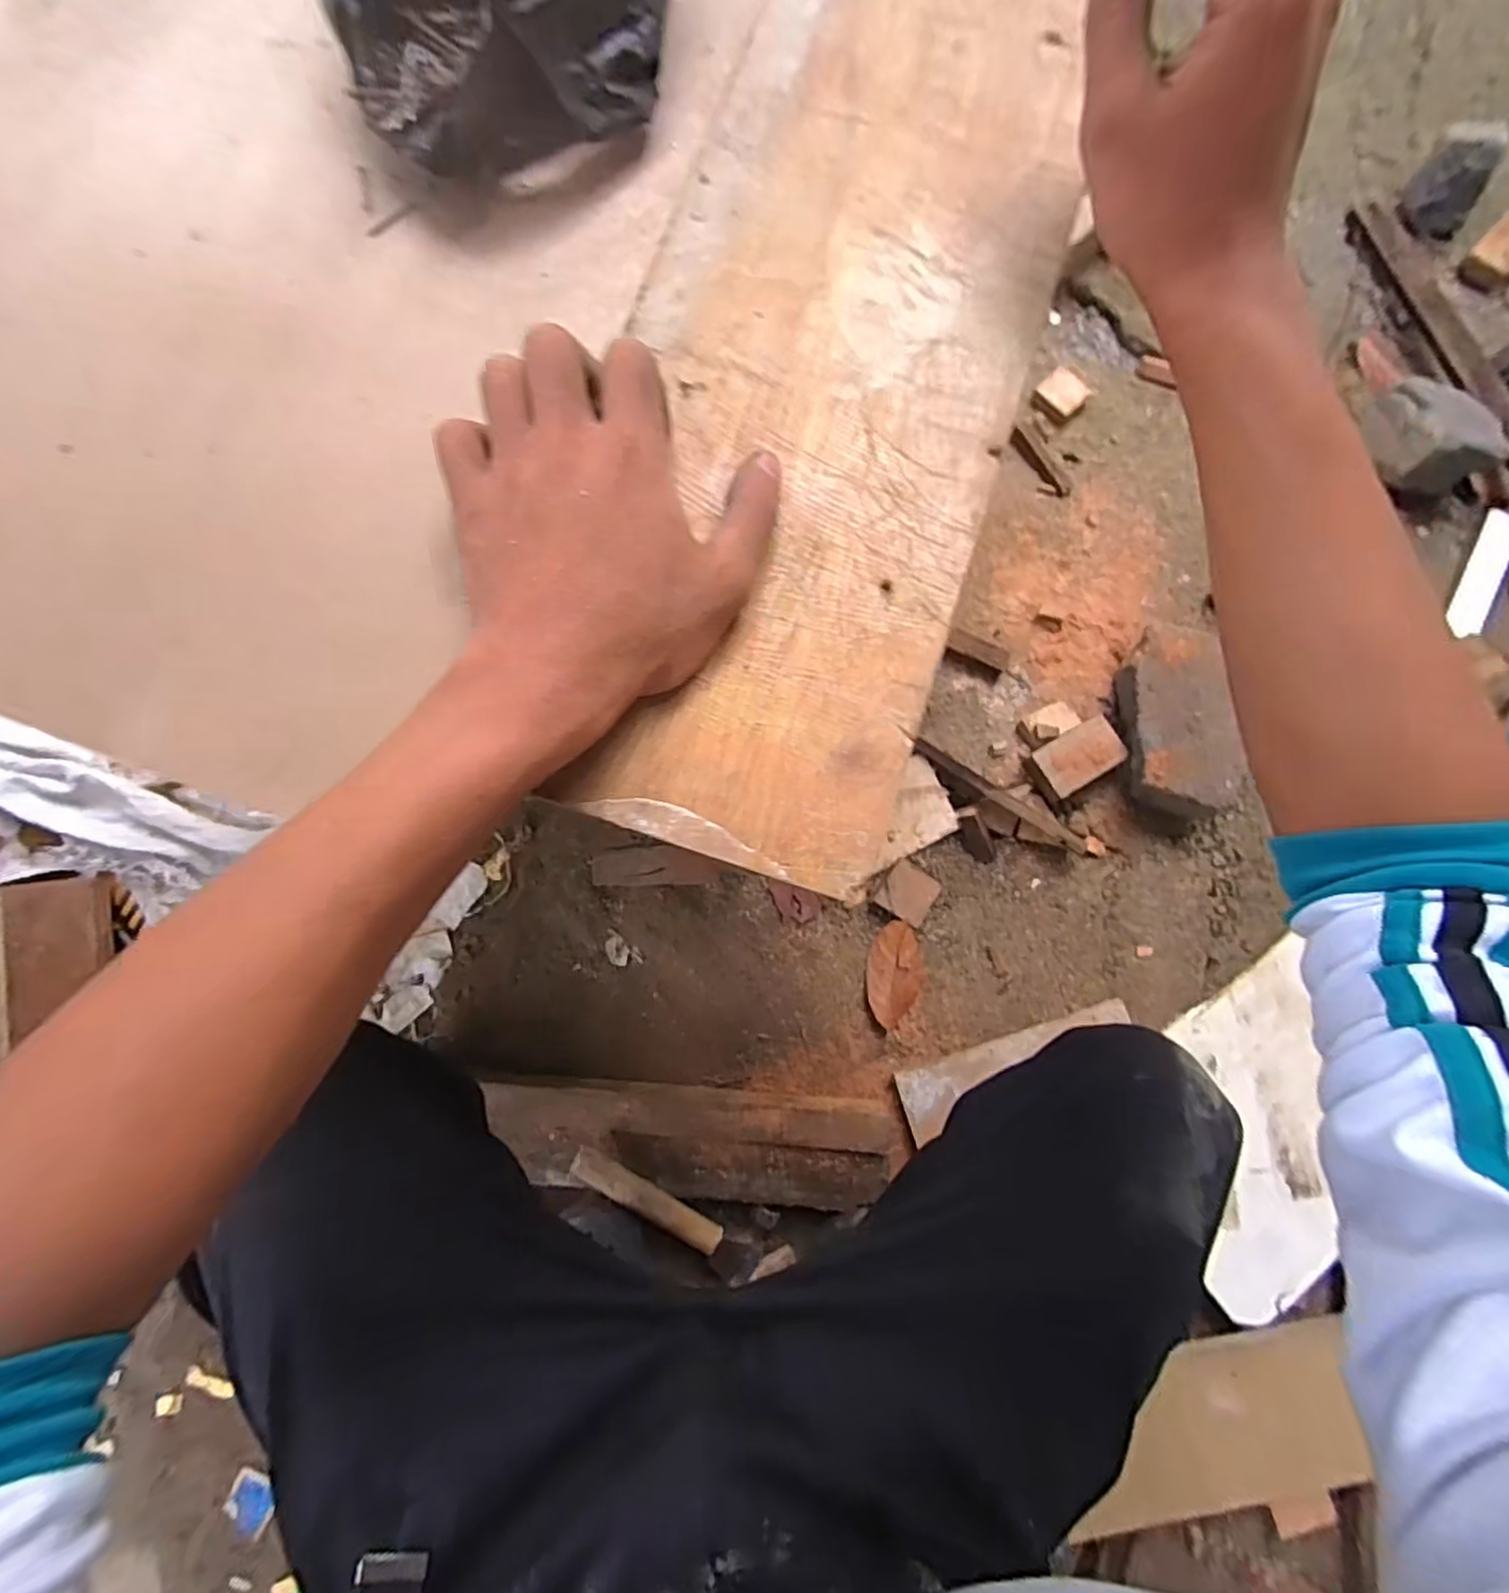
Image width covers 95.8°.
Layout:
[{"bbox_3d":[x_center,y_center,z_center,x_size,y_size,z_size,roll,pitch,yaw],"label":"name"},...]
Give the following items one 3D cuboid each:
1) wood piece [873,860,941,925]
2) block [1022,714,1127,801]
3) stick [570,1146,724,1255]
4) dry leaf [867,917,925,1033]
[{"bbox_3d":[0.180,0.113,0.801,0.061,0.026,0.060,32,81,7],"label":"wood piece"},{"bbox_3d":[0.376,-0.044,0.797,0.100,0.039,0.065,-31,80,-5],"label":"block"},{"bbox_3d":[-0.108,0.410,0.688,0.172,0.012,0.026,35,81,-8],"label":"stick"},{"bbox_3d":[0.163,0.203,0.779,0.064,0.018,0.115,7,79,3],"label":"dry leaf"}]

